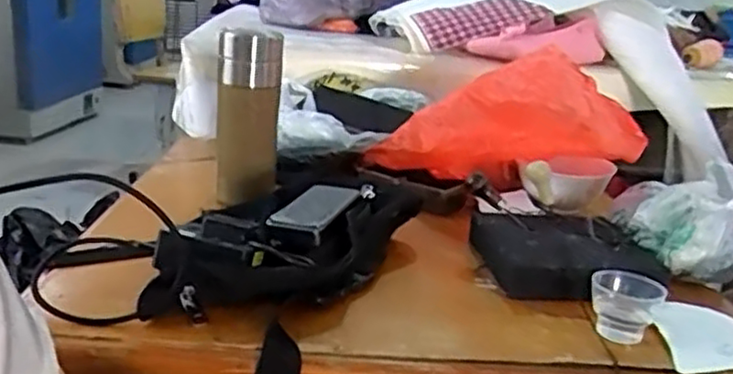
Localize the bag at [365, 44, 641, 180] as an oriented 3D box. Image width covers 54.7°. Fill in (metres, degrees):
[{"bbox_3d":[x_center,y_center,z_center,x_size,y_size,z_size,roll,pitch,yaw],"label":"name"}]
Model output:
[{"bbox_3d":[0.157,-0.079,0.865,0.329,0.139,0.123,-8,11,26],"label":"bag"}]

